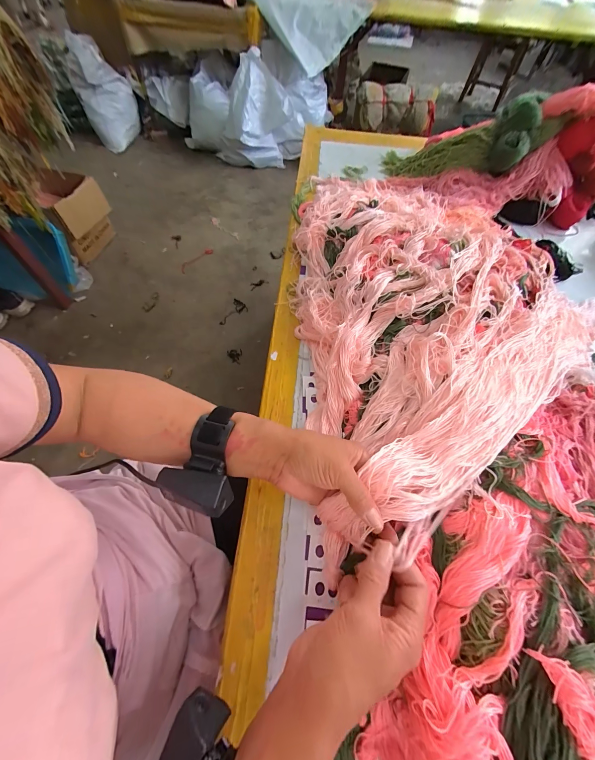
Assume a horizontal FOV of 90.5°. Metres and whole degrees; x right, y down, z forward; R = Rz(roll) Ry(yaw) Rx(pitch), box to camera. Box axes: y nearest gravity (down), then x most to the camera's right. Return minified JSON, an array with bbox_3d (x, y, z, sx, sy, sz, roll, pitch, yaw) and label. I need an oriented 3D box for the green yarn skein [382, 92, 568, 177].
[{"bbox_3d":[0.364,-0.519,0.659,0.350,0.084,0.154,9,61,32],"label":"green yarn skein"}]

